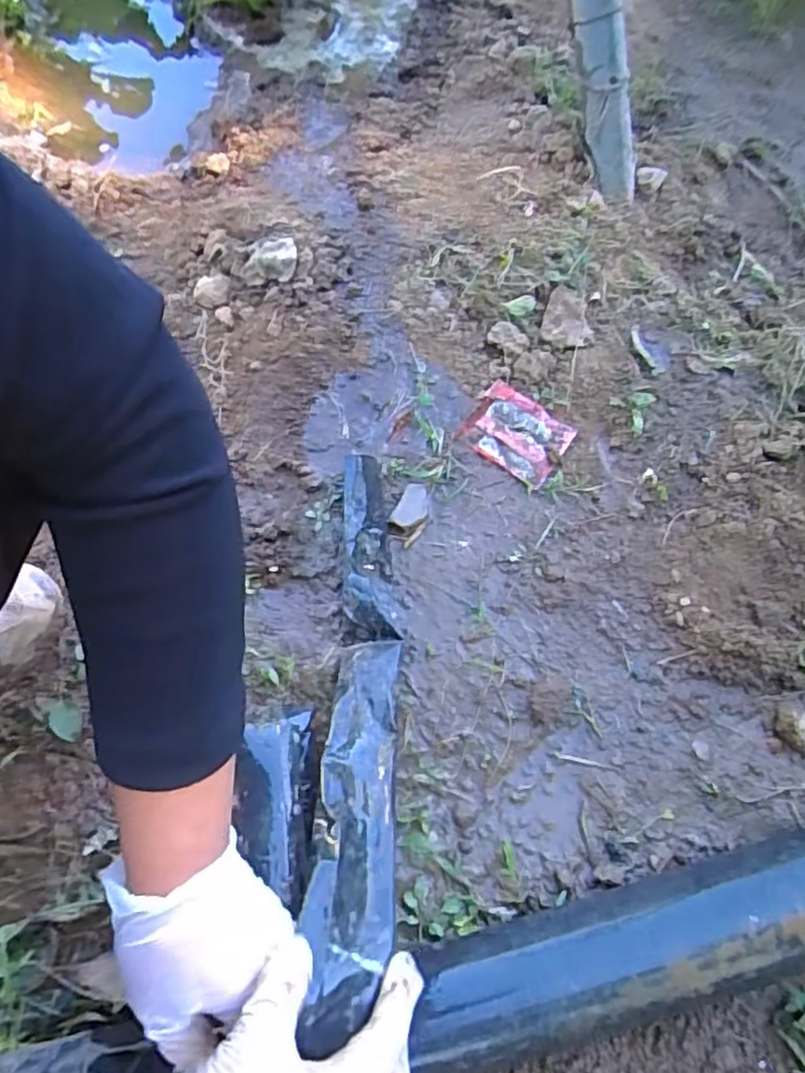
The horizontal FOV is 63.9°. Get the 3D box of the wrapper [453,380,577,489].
[{"bbox_3d":[0.111,-0.102,0.629,0.095,0.008,0.074,34,70,11],"label":"wrapper"}]

